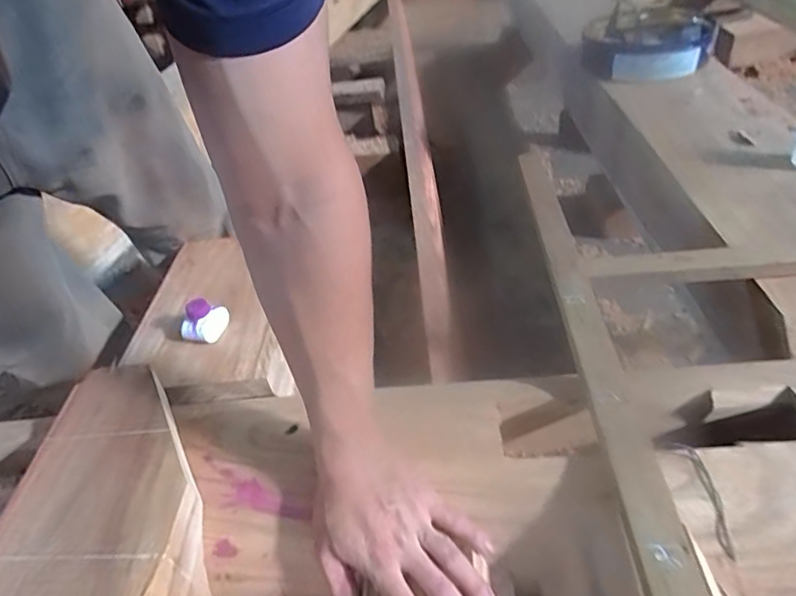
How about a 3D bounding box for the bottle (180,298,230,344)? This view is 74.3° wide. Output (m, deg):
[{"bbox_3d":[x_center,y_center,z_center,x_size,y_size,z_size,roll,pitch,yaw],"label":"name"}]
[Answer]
[{"bbox_3d":[-0.248,0.027,0.669,0.045,0.049,0.053,4,43,16],"label":"bottle"}]

